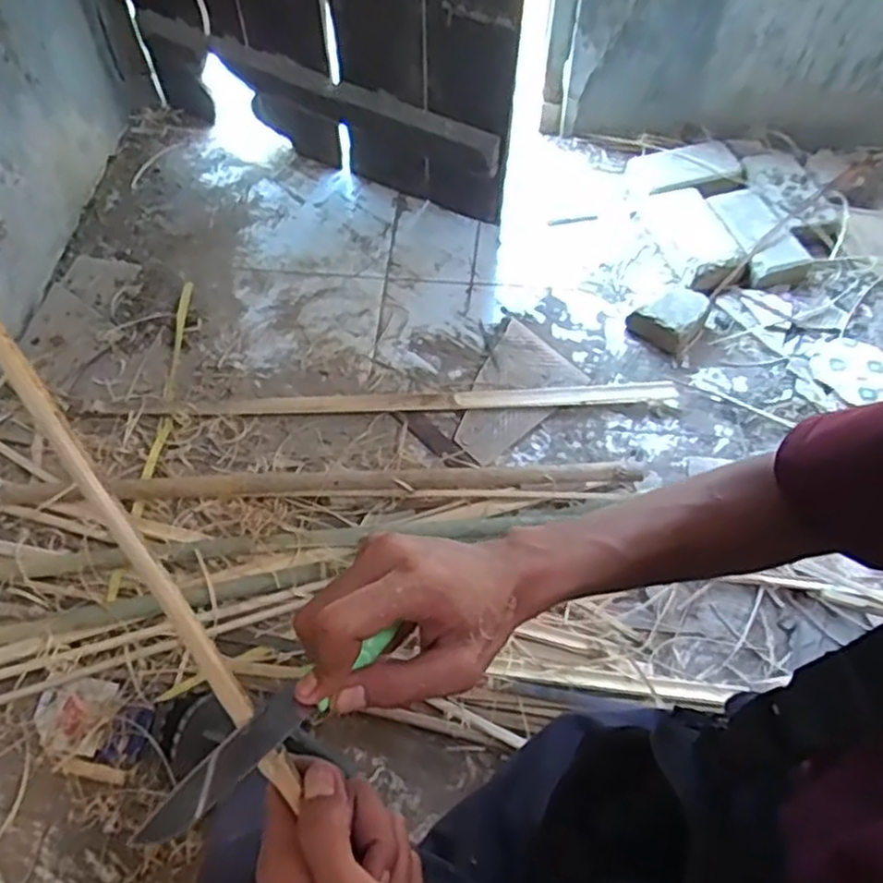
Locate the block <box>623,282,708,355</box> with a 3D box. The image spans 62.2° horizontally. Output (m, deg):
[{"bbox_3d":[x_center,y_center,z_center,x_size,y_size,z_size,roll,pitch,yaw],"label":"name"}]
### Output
[{"bbox_3d":[0.404,-0.230,1.273,0.106,0.071,0.159,35,63,20],"label":"block"}]

